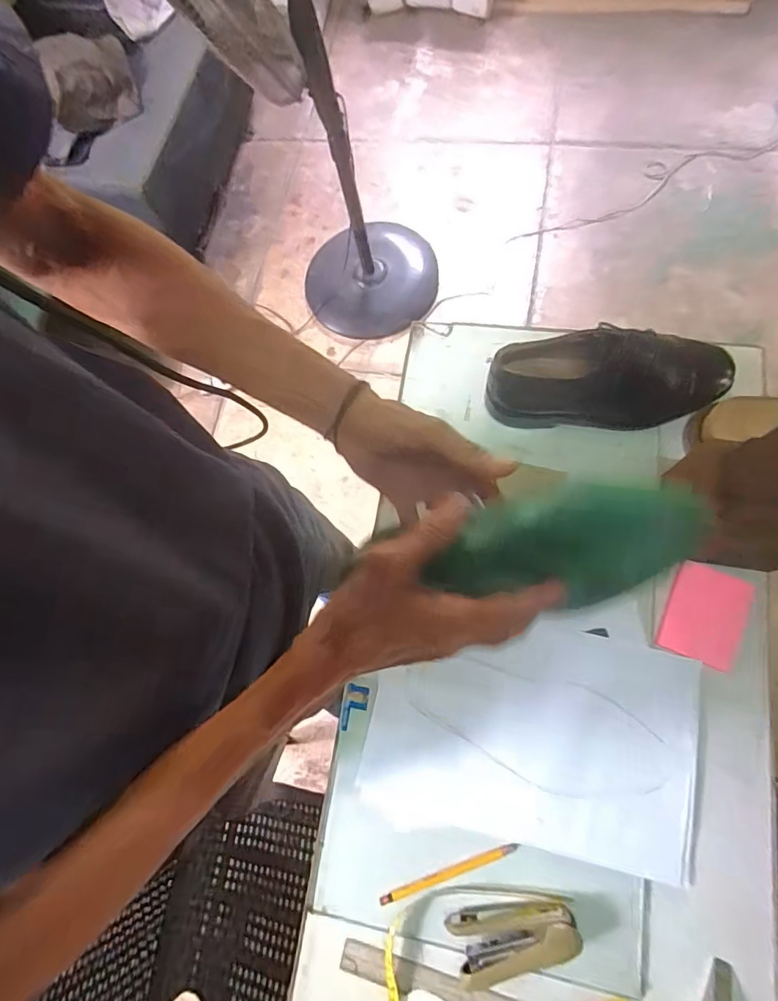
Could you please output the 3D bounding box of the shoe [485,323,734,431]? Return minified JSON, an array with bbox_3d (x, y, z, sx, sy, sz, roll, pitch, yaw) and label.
[{"bbox_3d":[0.265,-0.140,0.573,0.299,0.103,0.087,-7,73,6],"label":"shoe"}]

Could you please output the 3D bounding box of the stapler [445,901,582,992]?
[{"bbox_3d":[0.117,0.408,0.463,0.116,0.032,0.056,-15,72,4],"label":"stapler"}]

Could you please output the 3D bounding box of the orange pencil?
[{"bbox_3d":[0.060,0.375,0.501,0.146,0.009,0.010,-22,73,0],"label":"orange pencil"}]

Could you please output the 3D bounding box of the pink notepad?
[{"bbox_3d":[0.339,0.123,0.534,0.078,0.009,0.097,20,77,12],"label":"pink notepad"}]

